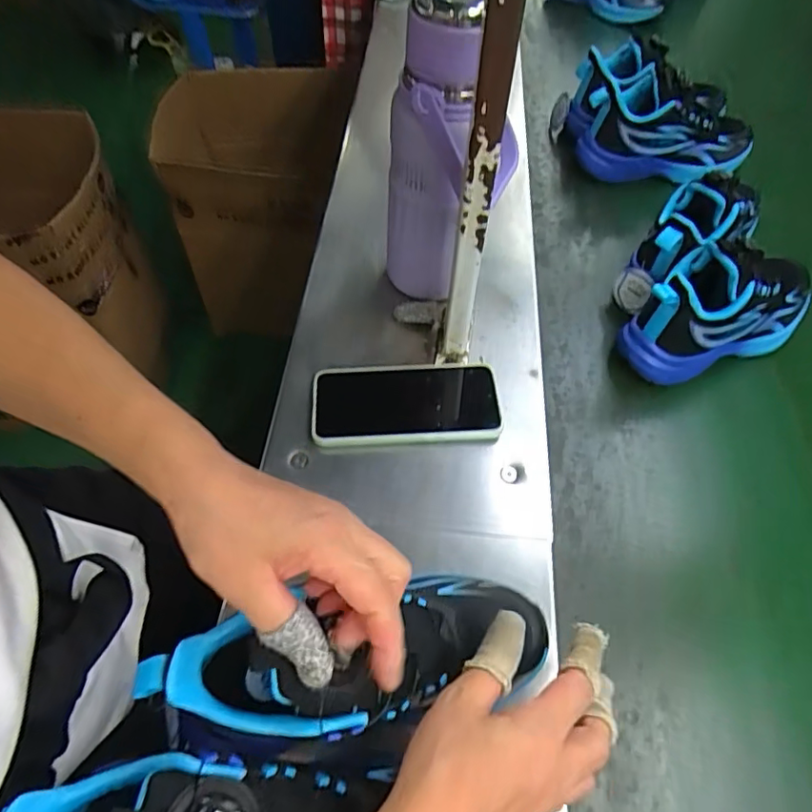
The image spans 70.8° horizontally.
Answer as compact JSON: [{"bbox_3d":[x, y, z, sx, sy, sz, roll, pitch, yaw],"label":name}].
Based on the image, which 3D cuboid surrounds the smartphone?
[{"bbox_3d":[0.000,-0.002,0.507,0.163,0.017,0.079,-2,57,-4],"label":"smartphone"}]

